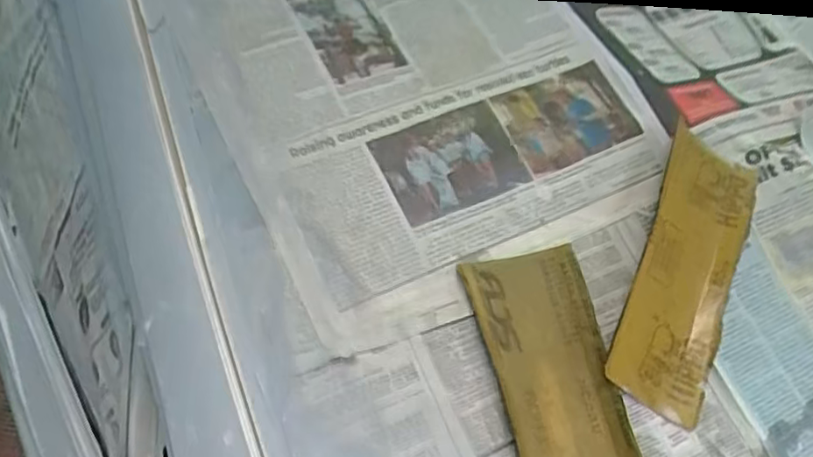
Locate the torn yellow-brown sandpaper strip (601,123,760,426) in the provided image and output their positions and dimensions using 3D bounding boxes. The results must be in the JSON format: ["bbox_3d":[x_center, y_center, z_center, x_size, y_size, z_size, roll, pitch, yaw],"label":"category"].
[{"bbox_3d":[0.211,0.032,0.492,0.083,0.007,0.215,32,67,-13],"label":"torn yellow-brown sandpaper strip"}]

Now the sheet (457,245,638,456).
[{"bbox_3d":[0.108,0.128,0.448,0.085,0.013,0.227,-11,73,-12],"label":"sheet"}]

